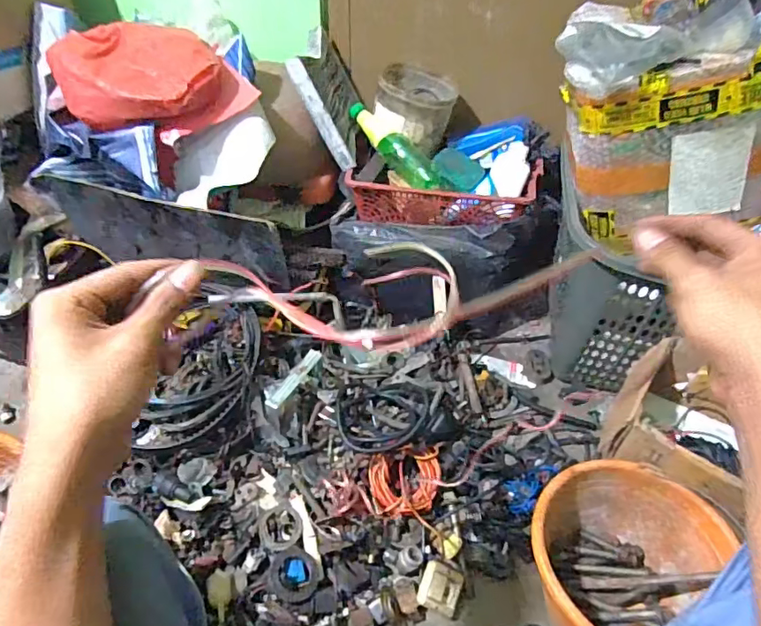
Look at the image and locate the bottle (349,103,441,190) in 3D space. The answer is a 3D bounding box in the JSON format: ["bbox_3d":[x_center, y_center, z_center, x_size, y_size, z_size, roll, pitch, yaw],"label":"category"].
[{"bbox_3d":[0.027,-0.305,0.986,0.052,0.054,0.219,-36,77,-31],"label":"bottle"}]

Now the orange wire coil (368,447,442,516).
[{"bbox_3d":[0.039,0.257,0.811,0.106,0.022,0.084,-5,74,-9],"label":"orange wire coil"}]

